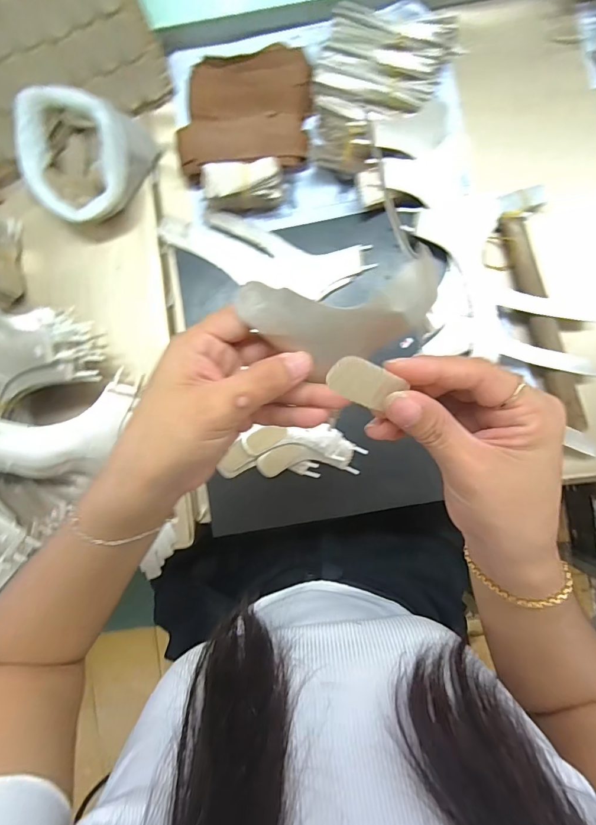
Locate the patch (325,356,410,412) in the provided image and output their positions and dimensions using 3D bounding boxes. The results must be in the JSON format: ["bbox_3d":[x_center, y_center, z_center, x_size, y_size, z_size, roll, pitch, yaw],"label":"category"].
[{"bbox_3d":[0.030,-0.013,0.186,0.034,0.004,0.019,29,118,-23],"label":"patch"}]

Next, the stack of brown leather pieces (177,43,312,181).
[{"bbox_3d":[-0.057,-0.318,0.439,0.141,0.038,0.128,-3,87,3],"label":"stack of brown leather pieces"}]

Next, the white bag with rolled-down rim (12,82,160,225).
[{"bbox_3d":[-0.226,-0.264,0.427,0.110,0.072,0.126,28,89,4],"label":"white bag with rolled-down rim"}]

